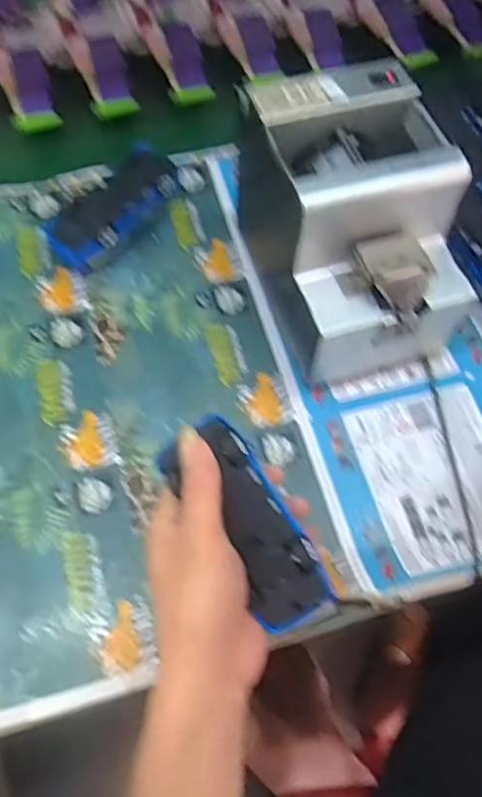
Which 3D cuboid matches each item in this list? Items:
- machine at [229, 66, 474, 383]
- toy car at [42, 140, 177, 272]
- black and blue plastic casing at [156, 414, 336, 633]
[{"bbox_3d":[0.084,-0.128,0.462,0.137,0.146,0.180,-11,64,-8],"label":"machine"},{"bbox_3d":[-0.110,-0.167,0.533,0.056,0.044,0.134,35,67,15],"label":"toy car"},{"bbox_3d":[0.004,0.073,0.347,0.050,0.013,0.128,-30,93,-15],"label":"black and blue plastic casing"}]

